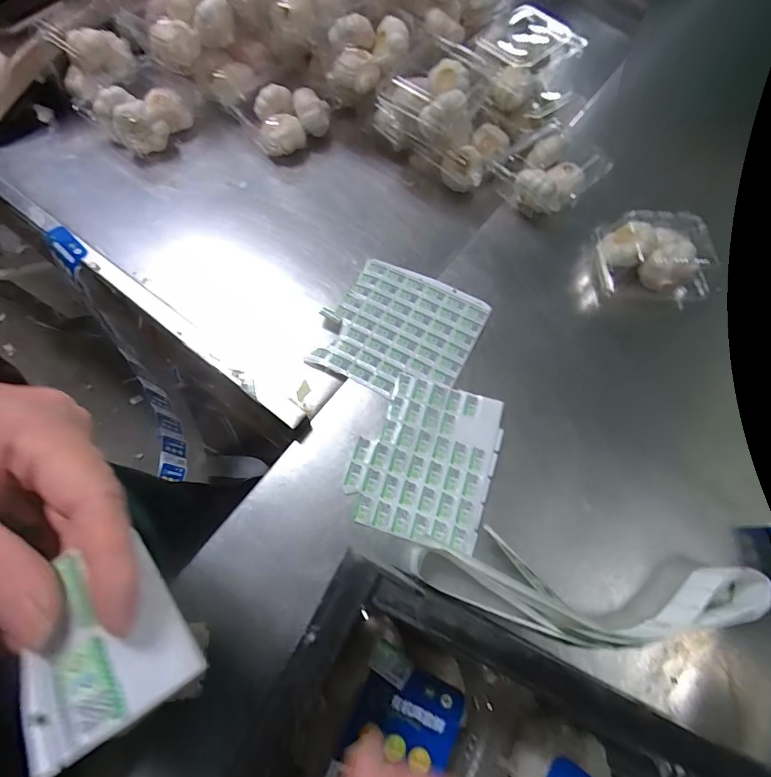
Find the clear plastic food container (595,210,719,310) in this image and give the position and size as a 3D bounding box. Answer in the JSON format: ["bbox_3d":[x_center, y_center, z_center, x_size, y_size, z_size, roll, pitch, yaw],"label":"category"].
[{"bbox_3d":[0.350,-0.168,0.519,0.127,0.063,0.096,2,68,-2],"label":"clear plastic food container"}]

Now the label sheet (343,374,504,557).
[{"bbox_3d":[0.042,0.073,0.429,0.142,0.004,0.166,17,71,4],"label":"label sheet"}]

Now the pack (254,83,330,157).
[{"bbox_3d":[-0.131,-0.376,0.578,0.101,0.060,0.086,-9,68,-7],"label":"pack"}]

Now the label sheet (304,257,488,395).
[{"bbox_3d":[0.019,-0.070,0.485,0.167,0.008,0.166,26,69,7],"label":"label sheet"}]

